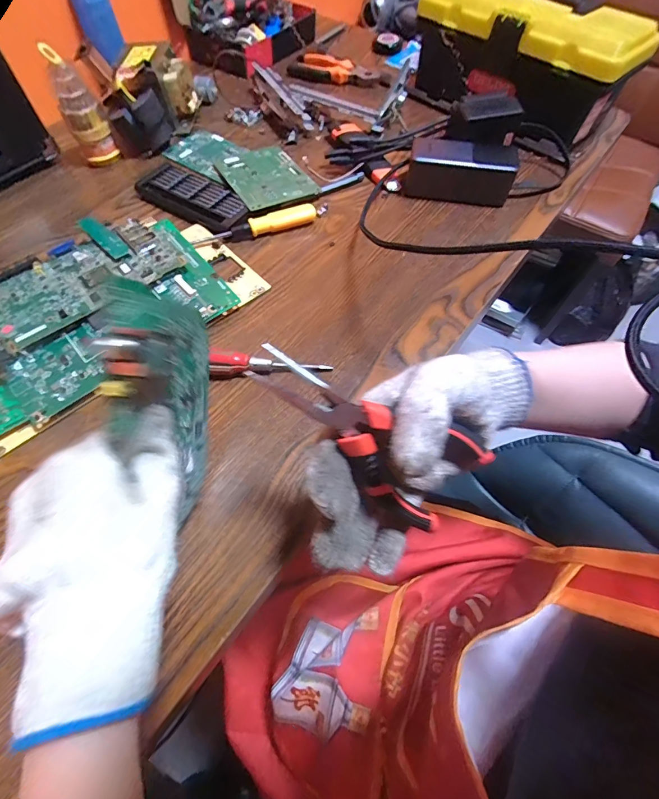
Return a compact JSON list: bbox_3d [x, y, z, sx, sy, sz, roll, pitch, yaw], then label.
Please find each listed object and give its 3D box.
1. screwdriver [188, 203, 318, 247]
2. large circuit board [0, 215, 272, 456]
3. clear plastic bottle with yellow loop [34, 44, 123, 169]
[{"bbox_3d":[-0.085,-0.204,0.447,0.146,0.020,0.017,-20,65,-13],"label":"screwdriver"},{"bbox_3d":[-0.235,-0.096,0.383,0.301,0.023,0.178,-40,71,-21],"label":"large circuit board"},{"bbox_3d":[-0.304,-0.355,0.477,0.047,0.105,0.037,-24,66,-16],"label":"clear plastic bottle with yellow loop"}]

